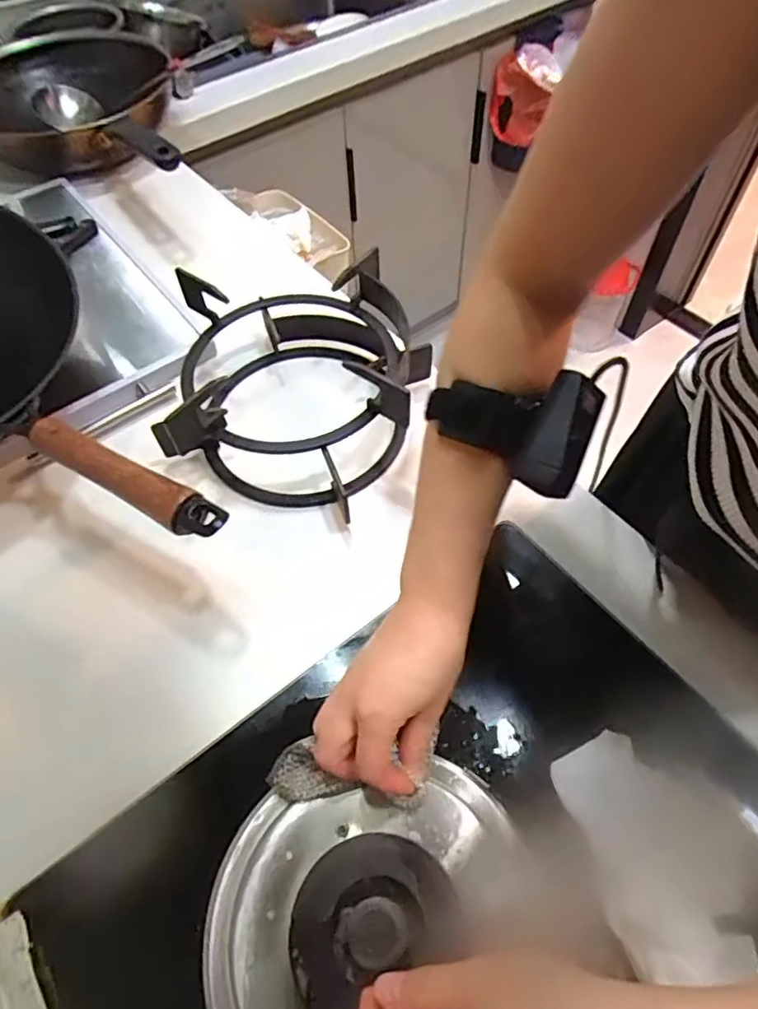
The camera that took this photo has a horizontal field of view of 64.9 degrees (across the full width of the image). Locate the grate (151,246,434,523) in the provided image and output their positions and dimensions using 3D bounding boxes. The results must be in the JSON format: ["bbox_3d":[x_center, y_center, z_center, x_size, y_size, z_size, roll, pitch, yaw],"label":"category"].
[{"bbox_3d":[-0.073,-0.118,0.546,0.235,0.104,0.217,3,57,3],"label":"grate"}]

